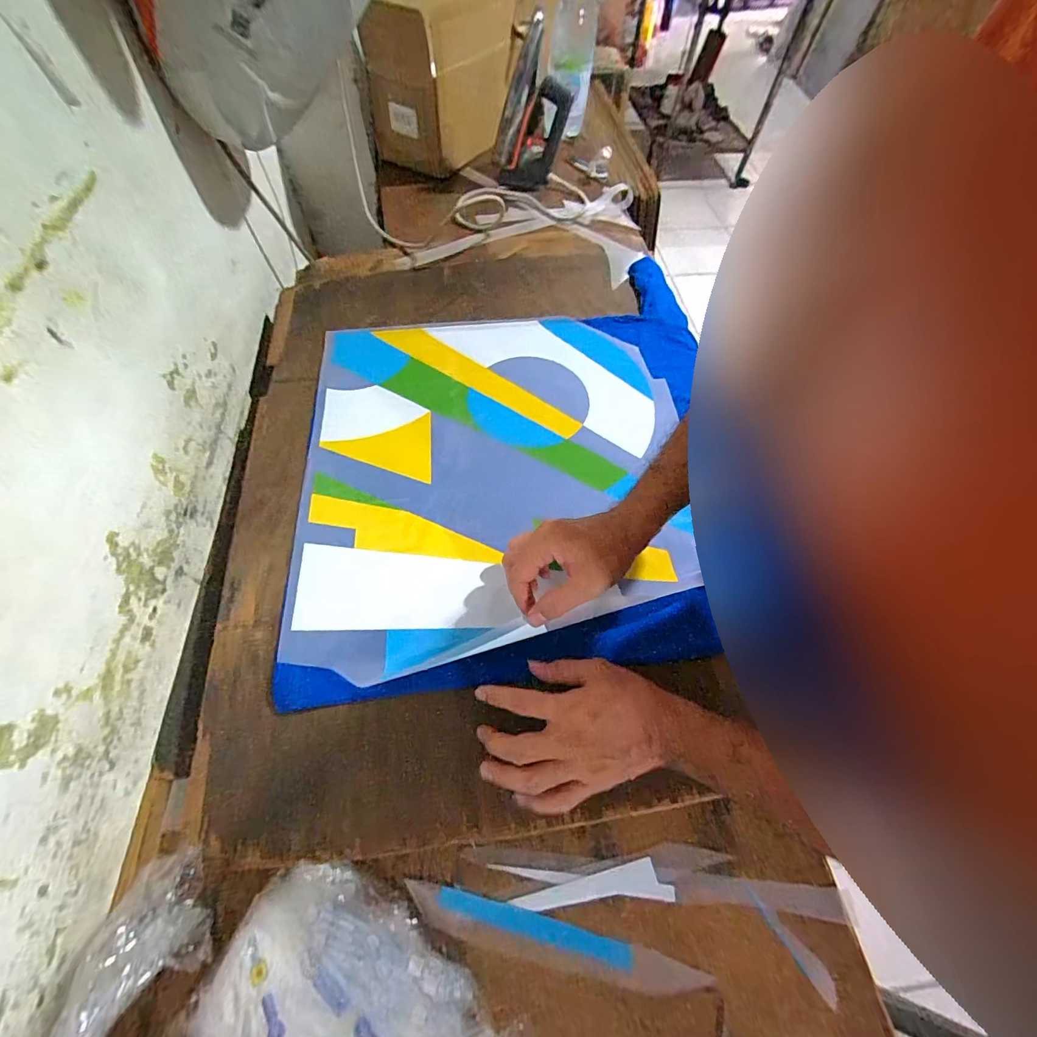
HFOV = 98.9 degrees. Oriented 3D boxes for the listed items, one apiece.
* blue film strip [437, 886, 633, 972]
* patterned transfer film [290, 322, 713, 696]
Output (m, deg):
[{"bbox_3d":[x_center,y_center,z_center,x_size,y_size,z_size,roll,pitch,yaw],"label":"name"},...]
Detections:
[{"bbox_3d":[0.012,0.329,0.359,0.157,0.004,0.017,12,53,7],"label":"blue film strip"},{"bbox_3d":[-0.030,-0.078,0.539,0.441,0.030,0.487,-5,62,-4],"label":"patterned transfer film"}]

